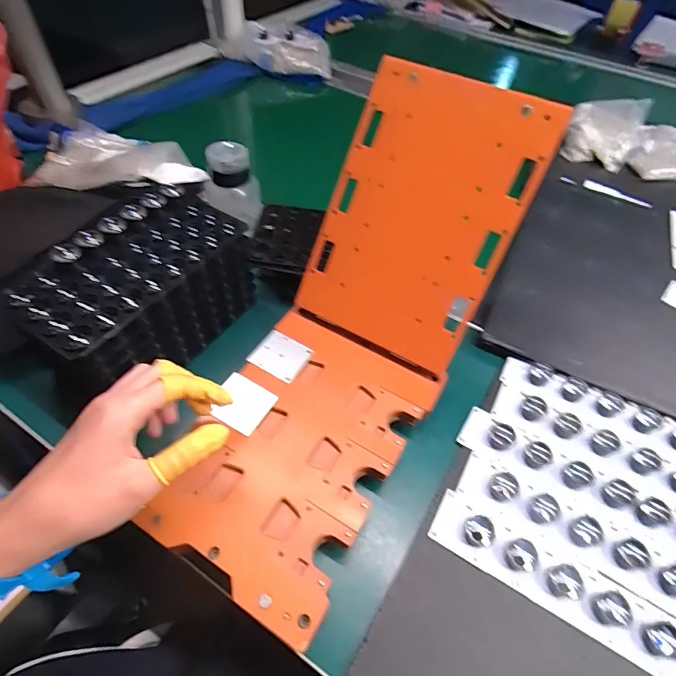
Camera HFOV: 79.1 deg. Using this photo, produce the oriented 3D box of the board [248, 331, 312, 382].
[{"bbox_3d":[-0.054,0.017,0.389,0.050,0.004,0.042,24,55,14],"label":"board"}]

